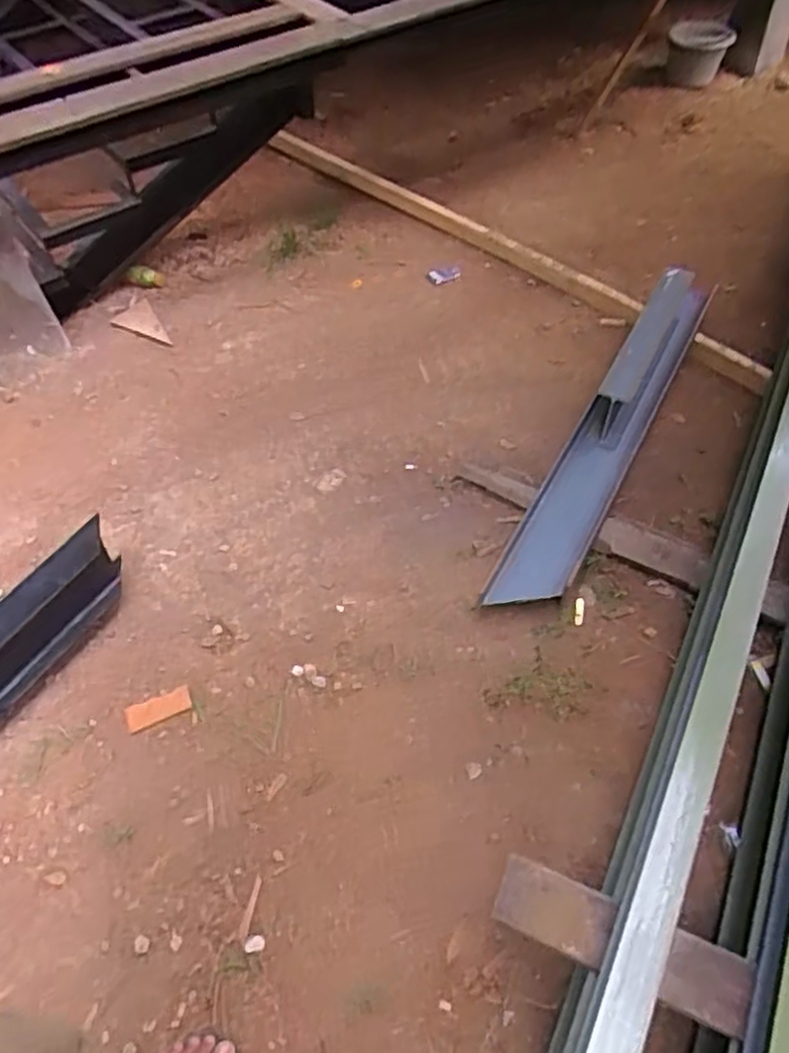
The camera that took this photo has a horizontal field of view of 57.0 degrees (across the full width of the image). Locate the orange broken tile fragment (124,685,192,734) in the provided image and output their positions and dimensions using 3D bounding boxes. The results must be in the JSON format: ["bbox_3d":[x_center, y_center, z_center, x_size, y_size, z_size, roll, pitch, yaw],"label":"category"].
[{"bbox_3d":[-0.451,0.349,1.390,0.122,0.007,0.055,-22,56,-15],"label":"orange broken tile fragment"}]

